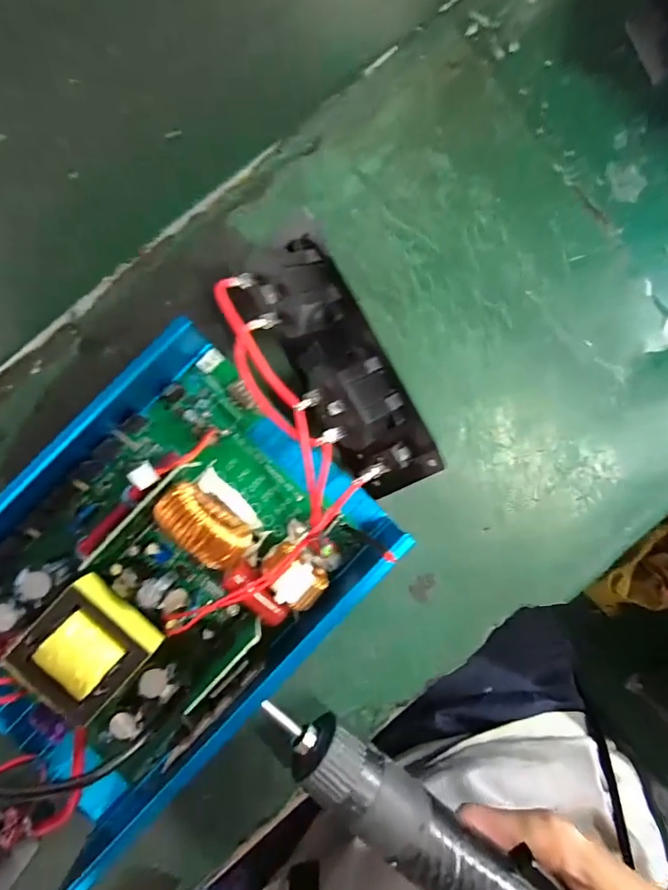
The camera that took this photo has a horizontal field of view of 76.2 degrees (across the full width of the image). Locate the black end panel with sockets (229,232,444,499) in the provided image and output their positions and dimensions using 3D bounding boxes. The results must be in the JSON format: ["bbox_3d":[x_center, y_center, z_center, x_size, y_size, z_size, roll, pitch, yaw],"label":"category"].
[{"bbox_3d":[-0.002,-0.031,0.192,0.054,0.026,0.123,-32,93,-29],"label":"black end panel with sockets"}]

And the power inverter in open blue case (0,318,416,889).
[{"bbox_3d":[-0.093,0.078,0.201,0.160,0.063,0.229,43,88,-2],"label":"power inverter in open blue case"}]

